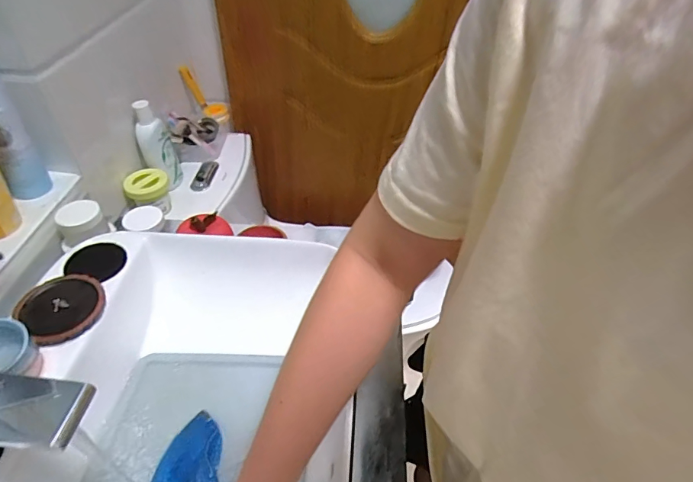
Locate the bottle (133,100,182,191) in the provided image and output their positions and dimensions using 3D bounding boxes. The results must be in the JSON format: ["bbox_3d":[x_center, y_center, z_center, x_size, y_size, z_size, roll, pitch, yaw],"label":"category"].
[{"bbox_3d":[-0.387,-0.197,0.868,0.064,0.176,0.073,-17,49,-20],"label":"bottle"}]

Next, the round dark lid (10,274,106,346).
[{"bbox_3d":[-0.320,0.072,0.479,0.086,0.019,0.080,2,45,-2],"label":"round dark lid"}]

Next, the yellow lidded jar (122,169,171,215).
[{"bbox_3d":[-0.391,-0.096,0.843,0.081,0.070,0.071,-13,47,-17],"label":"yellow lidded jar"}]

